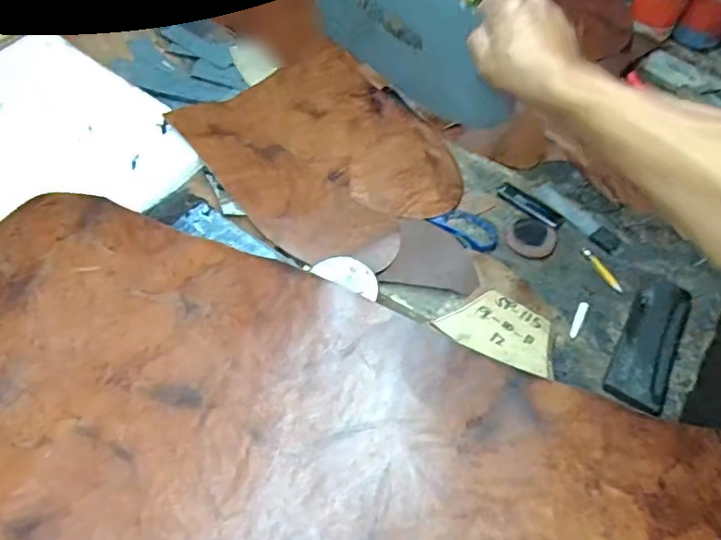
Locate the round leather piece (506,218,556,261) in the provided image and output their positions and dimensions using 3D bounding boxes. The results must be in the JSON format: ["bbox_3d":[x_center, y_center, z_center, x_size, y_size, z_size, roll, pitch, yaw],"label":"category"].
[{"bbox_3d":[0.196,-0.036,0.619,0.051,0.004,0.054,1,60,-2],"label":"round leather piece"}]

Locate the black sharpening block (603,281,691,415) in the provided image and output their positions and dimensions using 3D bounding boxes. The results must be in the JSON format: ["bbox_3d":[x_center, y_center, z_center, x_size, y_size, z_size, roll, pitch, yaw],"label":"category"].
[{"bbox_3d":[0.295,0.069,0.550,0.053,0.019,0.155,28,63,13],"label":"black sharpening block"}]

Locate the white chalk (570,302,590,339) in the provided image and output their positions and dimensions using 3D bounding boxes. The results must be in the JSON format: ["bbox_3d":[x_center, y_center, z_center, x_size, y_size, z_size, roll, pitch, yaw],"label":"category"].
[{"bbox_3d":[0.229,0.052,0.572,0.009,0.006,0.044,27,63,12],"label":"white chalk"}]

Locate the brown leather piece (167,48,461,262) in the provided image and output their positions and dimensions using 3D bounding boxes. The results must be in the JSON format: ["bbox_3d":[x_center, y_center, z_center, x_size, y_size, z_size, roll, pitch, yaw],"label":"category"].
[{"bbox_3d":[-0.040,-0.147,0.664,0.258,0.030,0.286,-35,68,-20],"label":"brown leather piece"}]

